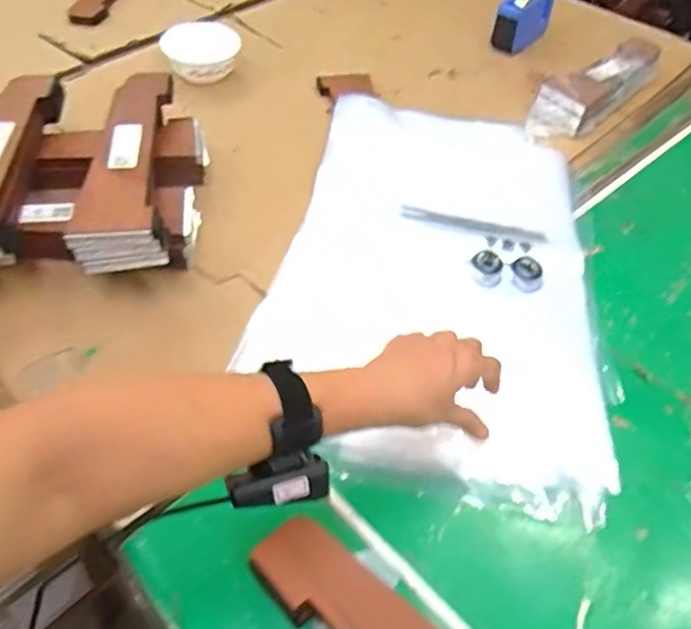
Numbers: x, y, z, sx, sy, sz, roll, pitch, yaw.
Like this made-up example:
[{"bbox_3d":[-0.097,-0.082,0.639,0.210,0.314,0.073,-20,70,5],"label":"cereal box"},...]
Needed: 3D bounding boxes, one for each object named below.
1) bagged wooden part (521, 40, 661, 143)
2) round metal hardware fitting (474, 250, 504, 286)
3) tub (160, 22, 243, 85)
[{"bbox_3d":[0.373,-0.339,0.945,0.286,0.061,0.087,-36,60,-28],"label":"bagged wooden part"},{"bbox_3d":[0.165,-0.060,0.722,0.035,0.005,0.032,1,50,-1],"label":"round metal hardware fitting"},{"bbox_3d":[-0.219,-0.402,0.958,0.112,0.047,0.118,1,50,-1],"label":"tub"}]

